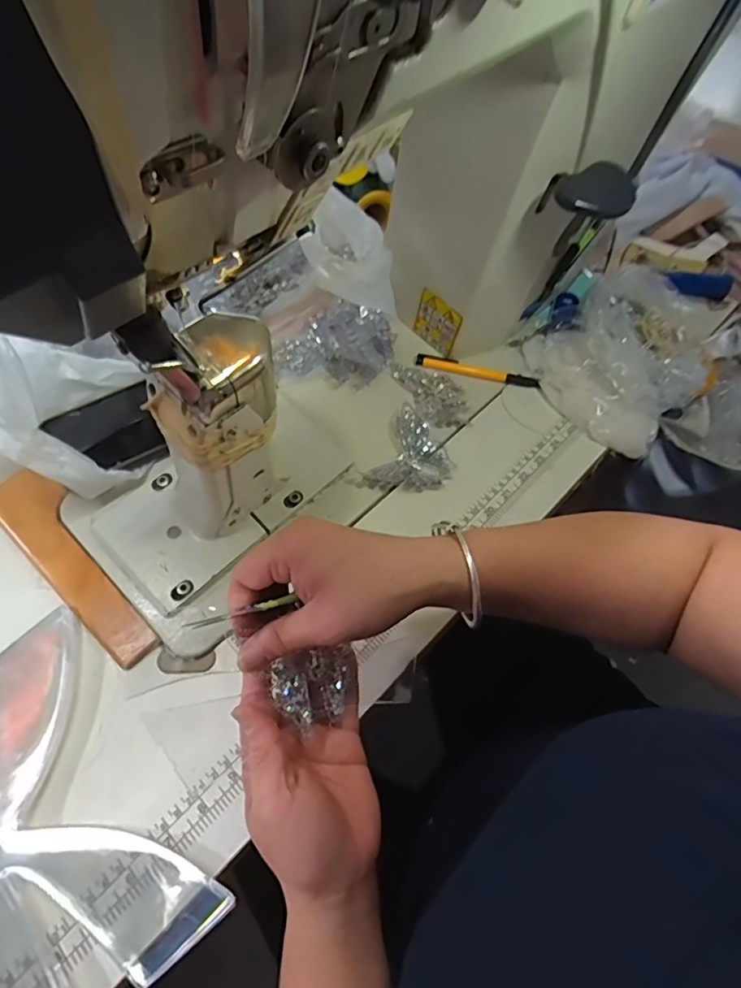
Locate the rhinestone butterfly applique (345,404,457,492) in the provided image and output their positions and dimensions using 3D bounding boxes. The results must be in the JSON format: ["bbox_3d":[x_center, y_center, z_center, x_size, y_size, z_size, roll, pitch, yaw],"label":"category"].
[{"bbox_3d":[0.038,-0.032,0.485,0.072,0.015,0.086,27,62,13],"label":"rhinestone butterfly applique"}]

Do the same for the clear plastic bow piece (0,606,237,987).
[{"bbox_3d":[-0.208,0.201,0.339,0.129,0.022,0.234,-36,67,-21],"label":"clear plastic bow piece"}]

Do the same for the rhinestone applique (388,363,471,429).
[{"bbox_3d":[0.062,-0.106,0.521,0.053,0.016,0.083,-26,64,-17],"label":"rhinestone applique"}]

